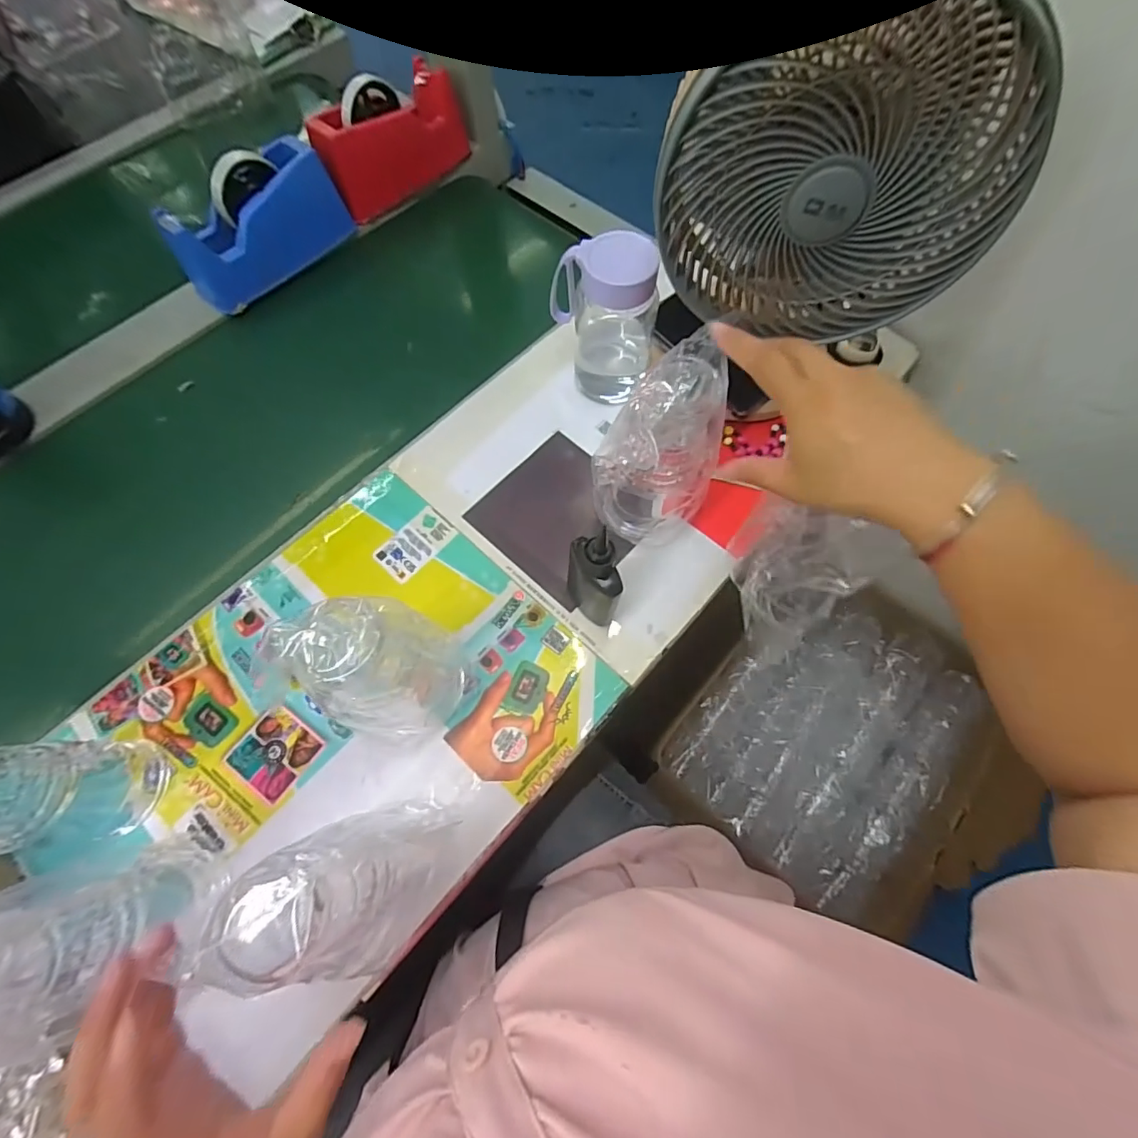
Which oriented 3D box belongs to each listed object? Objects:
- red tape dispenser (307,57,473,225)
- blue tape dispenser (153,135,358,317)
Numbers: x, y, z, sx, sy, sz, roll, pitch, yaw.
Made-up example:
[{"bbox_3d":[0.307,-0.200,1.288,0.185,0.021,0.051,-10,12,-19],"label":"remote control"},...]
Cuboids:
[{"bbox_3d":[-0.233,-0.552,0.669,0.074,0.105,0.208,41,73,15],"label":"red tape dispenser"},{"bbox_3d":[-0.366,-0.408,0.604,0.082,0.090,0.197,32,71,12],"label":"blue tape dispenser"}]

